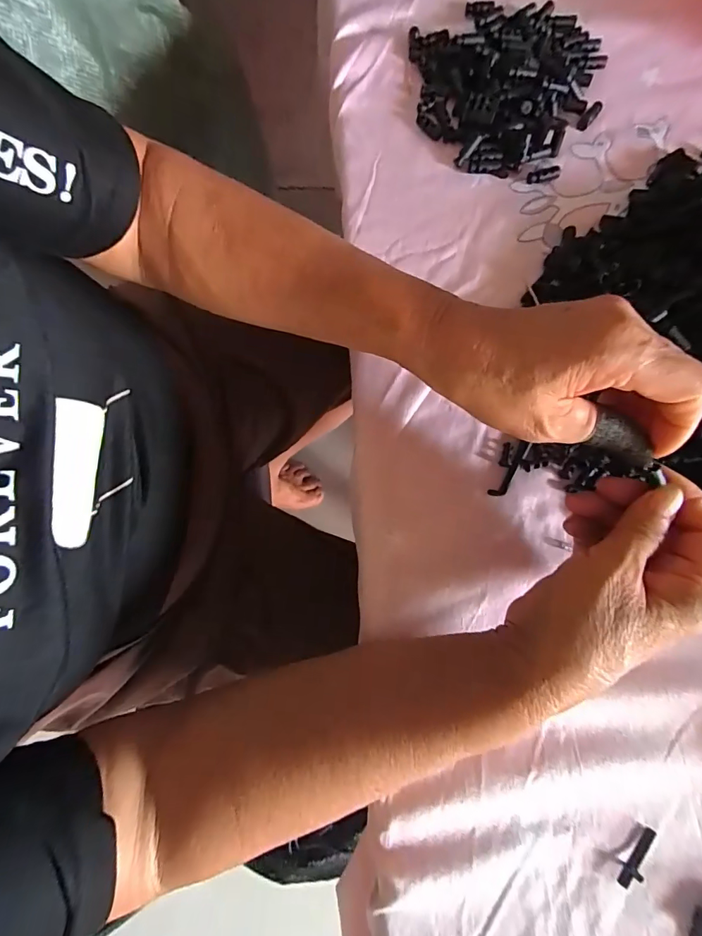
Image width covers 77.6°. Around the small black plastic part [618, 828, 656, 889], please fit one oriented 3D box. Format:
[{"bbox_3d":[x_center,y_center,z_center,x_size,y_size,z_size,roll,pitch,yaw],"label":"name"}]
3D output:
[{"bbox_3d":[0.168,0.228,0.254,0.009,0.006,0.035,34,81,6],"label":"small black plastic part"}]

